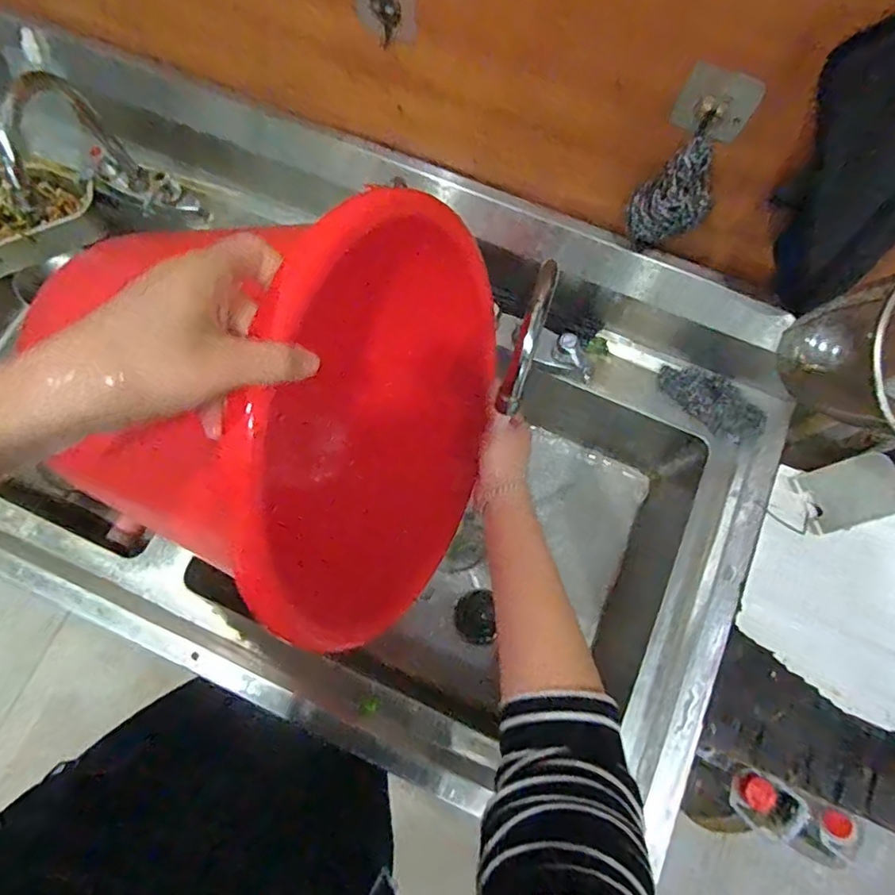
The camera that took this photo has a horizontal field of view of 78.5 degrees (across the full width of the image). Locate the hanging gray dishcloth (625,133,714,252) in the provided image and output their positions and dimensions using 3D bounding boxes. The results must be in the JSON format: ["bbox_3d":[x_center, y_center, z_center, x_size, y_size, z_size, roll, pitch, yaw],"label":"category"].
[{"bbox_3d":[0.195,-0.221,0.484,0.052,0.090,0.056,-8,75,-3],"label":"hanging gray dishcloth"}]

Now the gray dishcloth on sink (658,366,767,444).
[{"bbox_3d":[0.319,-0.059,0.658,0.128,0.019,0.062,40,77,9],"label":"gray dishcloth on sink"}]

